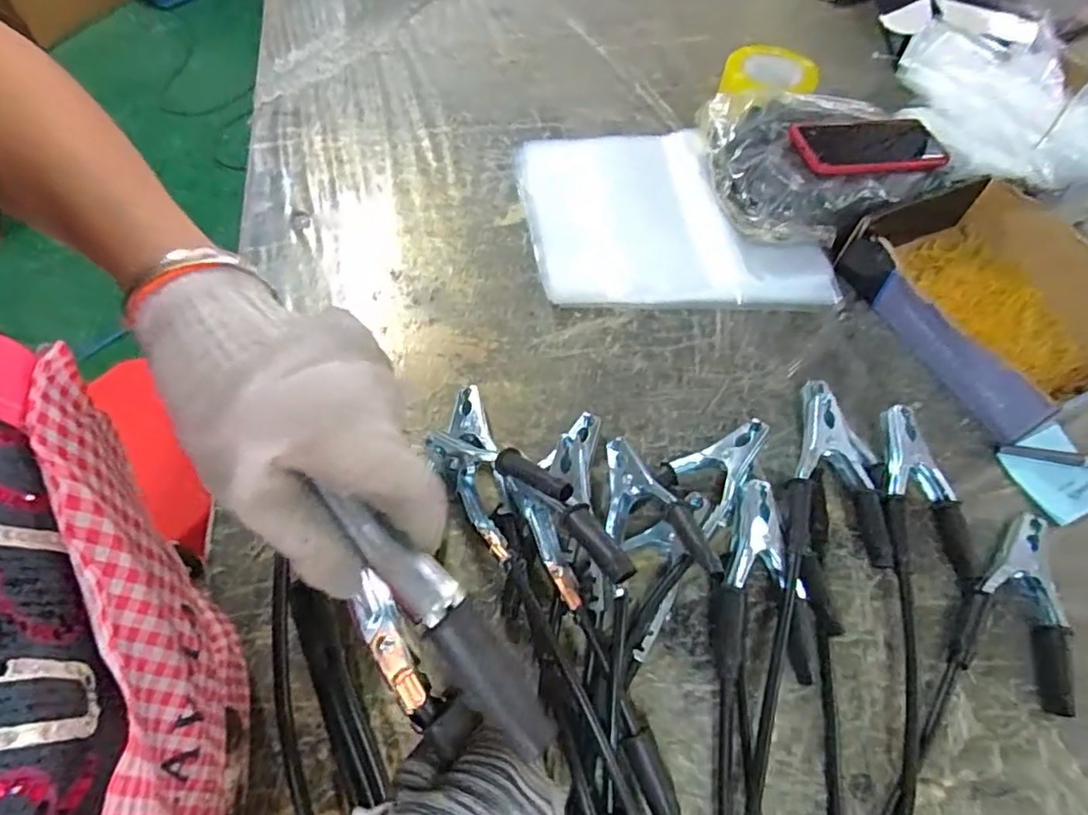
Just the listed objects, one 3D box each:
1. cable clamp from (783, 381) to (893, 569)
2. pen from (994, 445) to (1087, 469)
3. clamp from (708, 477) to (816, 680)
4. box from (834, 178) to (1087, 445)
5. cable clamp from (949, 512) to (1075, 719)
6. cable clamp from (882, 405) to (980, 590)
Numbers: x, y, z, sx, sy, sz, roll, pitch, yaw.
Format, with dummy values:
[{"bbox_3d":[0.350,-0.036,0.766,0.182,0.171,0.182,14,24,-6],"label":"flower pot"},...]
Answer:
[{"bbox_3d":[0.243,0.051,0.506,0.082,0.046,0.171,11,60,6],"label":"cable clamp"},{"bbox_3d":[0.474,0.048,0.533,0.128,0.012,0.017,8,60,4],"label":"pen"},{"bbox_3d":[0.168,0.127,0.459,0.080,0.050,0.158,8,60,4],"label":"clamp"},{"bbox_3d":[0.448,-0.114,0.591,0.217,0.063,0.243,-25,63,-14],"label":"box"},{"bbox_3d":[0.371,0.148,0.462,0.079,0.025,0.143,24,62,13],"label":"cable clamp"},{"bbox_3d":[0.313,0.072,0.501,0.082,0.035,0.149,1,60,0],"label":"cable clamp"}]

